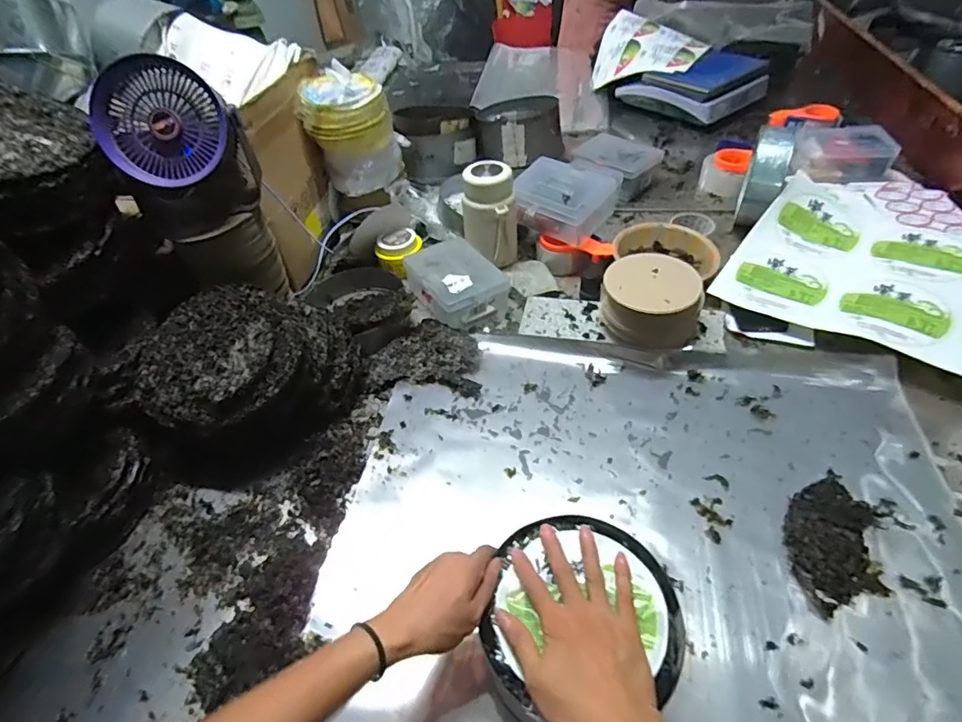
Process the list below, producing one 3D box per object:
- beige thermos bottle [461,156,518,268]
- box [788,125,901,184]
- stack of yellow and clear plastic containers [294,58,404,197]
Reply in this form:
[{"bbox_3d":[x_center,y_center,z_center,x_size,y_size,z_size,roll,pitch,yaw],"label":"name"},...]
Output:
[{"bbox_3d":[0.017,-0.266,0.954,0.099,0.171,0.085,-7,45,1],"label":"beige thermos bottle"},{"bbox_3d":[0.816,-0.473,1.161,0.177,0.067,0.117,2,46,10],"label":"box"},{"bbox_3d":[-0.255,-0.453,1.019,0.160,0.202,0.123,-10,45,-3],"label":"stack of yellow and clear plastic containers"}]

